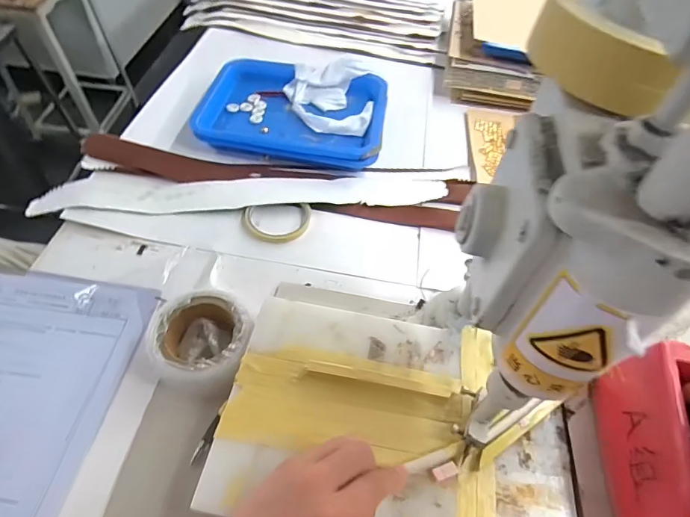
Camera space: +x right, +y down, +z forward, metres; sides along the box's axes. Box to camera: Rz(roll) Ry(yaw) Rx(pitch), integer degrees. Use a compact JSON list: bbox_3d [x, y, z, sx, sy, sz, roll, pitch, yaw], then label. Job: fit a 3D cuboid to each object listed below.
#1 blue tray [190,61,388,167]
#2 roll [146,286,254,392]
[{"bbox_3d":[-0.080,-0.238,0.706,0.287,0.041,0.200,7,54,1],"label":"blue tray"},{"bbox_3d":[-0.147,0.089,0.459,0.110,0.050,0.102,2,54,-3],"label":"roll"}]

